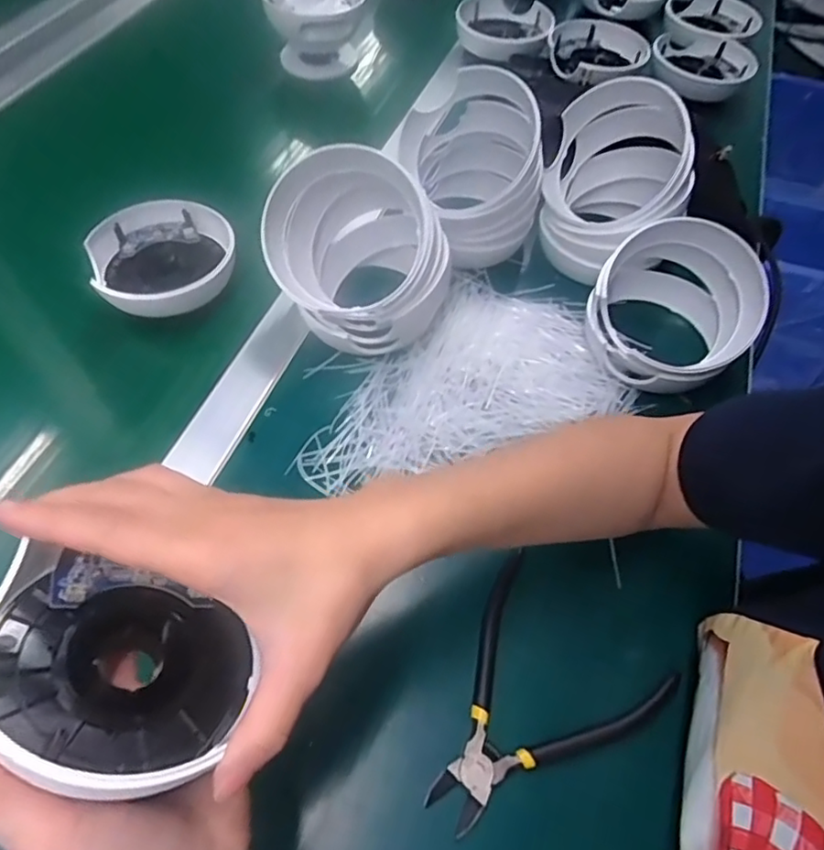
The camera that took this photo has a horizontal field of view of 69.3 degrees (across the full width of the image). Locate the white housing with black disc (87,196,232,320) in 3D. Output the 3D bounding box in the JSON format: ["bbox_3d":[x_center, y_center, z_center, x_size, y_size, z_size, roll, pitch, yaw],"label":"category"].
[{"bbox_3d":[-0.213,-0.139,0.501,0.107,0.030,0.115,2,56,-3],"label":"white housing with black disc"}]

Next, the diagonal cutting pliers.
[{"bbox_3d":[0.060,0.155,0.347,0.143,0.019,0.119,-34,65,-23],"label":"diagonal cutting pliers"}]

